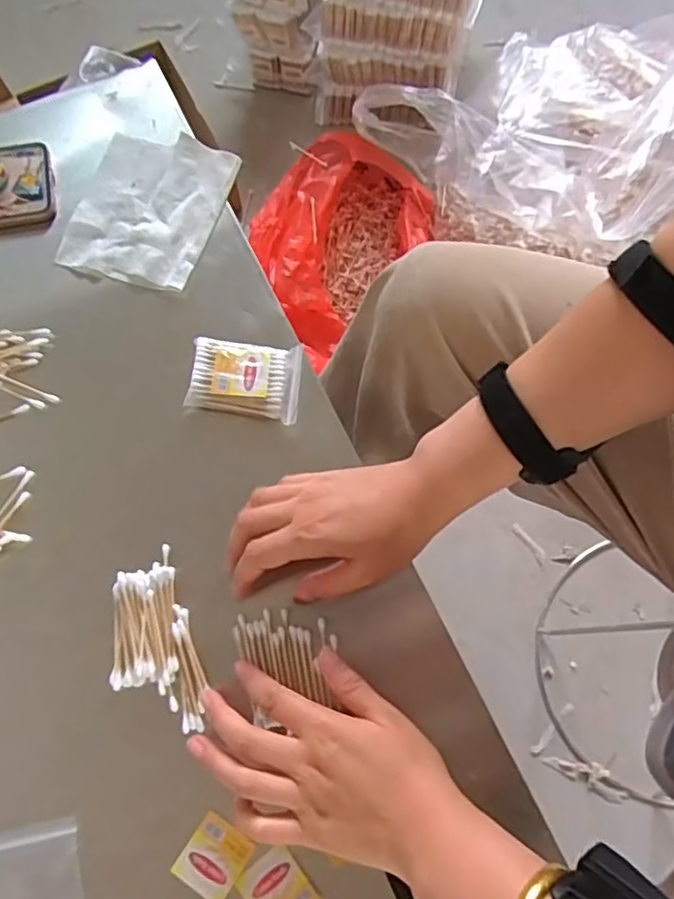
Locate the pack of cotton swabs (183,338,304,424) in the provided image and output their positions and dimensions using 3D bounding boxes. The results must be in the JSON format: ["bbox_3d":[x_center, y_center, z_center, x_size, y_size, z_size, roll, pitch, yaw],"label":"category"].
[{"bbox_3d":[-0.072,-0.056,0.512,0.086,0.023,0.062,8,74,3],"label":"pack of cotton swabs"}]

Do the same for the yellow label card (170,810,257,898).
[{"bbox_3d":[-0.081,0.268,0.420,0.039,0.004,0.043,33,77,9],"label":"yellow label card"}]

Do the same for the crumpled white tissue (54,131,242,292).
[{"bbox_3d":[-0.164,-0.210,0.559,0.116,0.011,0.143,18,75,6],"label":"crumpled white tissue"}]

